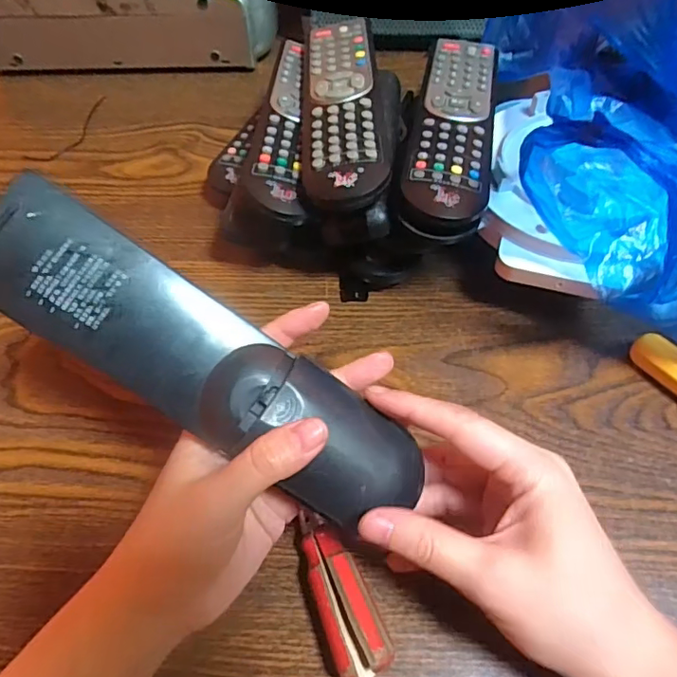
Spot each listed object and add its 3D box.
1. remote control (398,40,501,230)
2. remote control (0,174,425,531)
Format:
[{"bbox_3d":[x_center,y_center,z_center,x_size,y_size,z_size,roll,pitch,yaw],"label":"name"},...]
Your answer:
[{"bbox_3d":[0.073,-0.138,0.334,0.047,0.019,0.189,9,58,7],"label":"remote control"},{"bbox_3d":[-0.051,0.012,0.215,0.193,0.022,0.047,33,62,-9],"label":"remote control"}]

